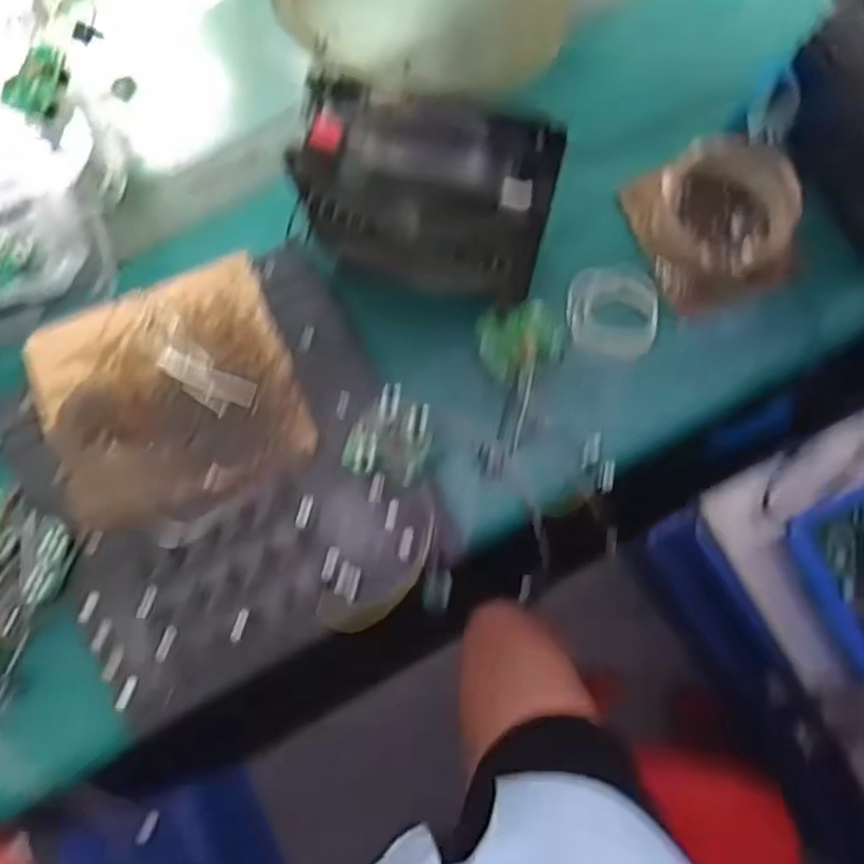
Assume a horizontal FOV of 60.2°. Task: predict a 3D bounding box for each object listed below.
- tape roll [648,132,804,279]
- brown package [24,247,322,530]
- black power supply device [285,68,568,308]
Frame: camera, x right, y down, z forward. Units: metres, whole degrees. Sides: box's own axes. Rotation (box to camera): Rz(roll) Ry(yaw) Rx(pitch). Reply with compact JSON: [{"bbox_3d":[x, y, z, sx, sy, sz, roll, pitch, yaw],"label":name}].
[{"bbox_3d":[0.192,-0.145,0.490,0.085,0.052,0.087,-1,79,3],"label":"tape roll"},{"bbox_3d":[-0.176,-0.023,0.497,0.168,0.015,0.155,-22,78,-1],"label":"brown package"},{"bbox_3d":[-0.001,-0.143,0.445,0.141,0.131,0.071,16,80,6],"label":"black power supply device"}]

